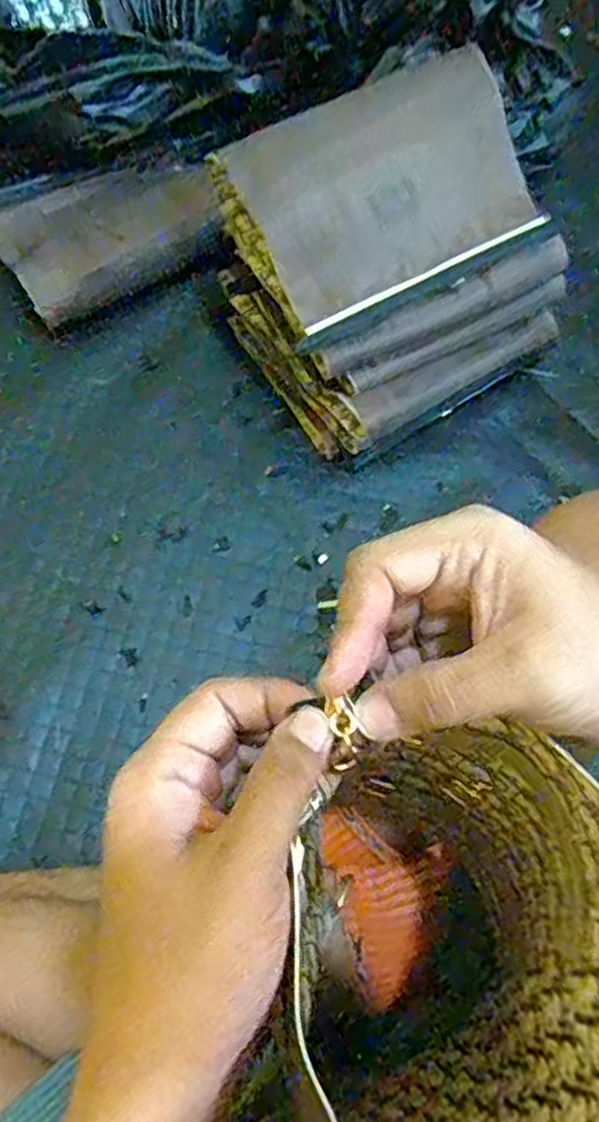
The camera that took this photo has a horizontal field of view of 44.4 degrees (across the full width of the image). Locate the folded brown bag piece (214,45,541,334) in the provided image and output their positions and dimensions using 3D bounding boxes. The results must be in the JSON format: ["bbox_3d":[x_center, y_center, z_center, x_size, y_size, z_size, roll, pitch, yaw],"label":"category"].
[{"bbox_3d":[0.071,-0.296,0.583,0.218,0.017,0.144,-26,108,-2],"label":"folded brown bag piece"}]

